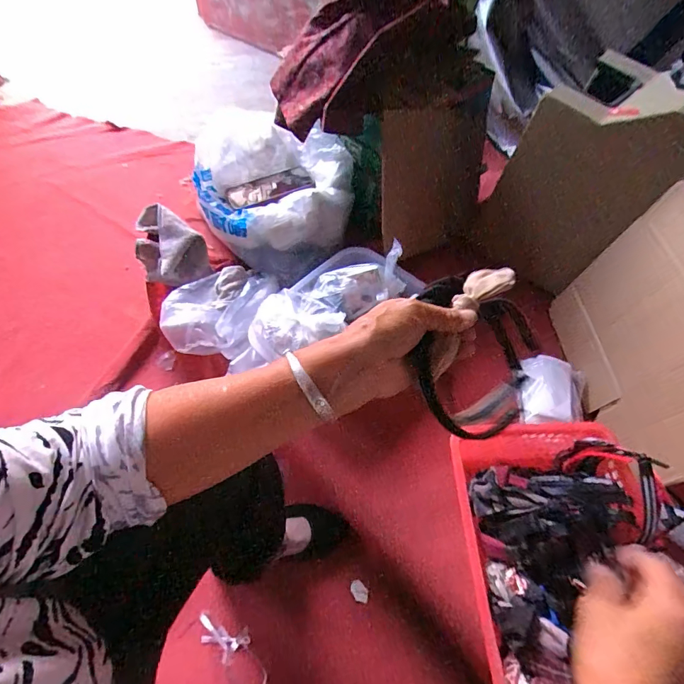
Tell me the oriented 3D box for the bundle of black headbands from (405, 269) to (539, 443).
[{"bbox_3d":[0.130,0.017,0.371,0.138,0.195,0.043,-44,37,-13],"label":"bundle of black headbands"}]

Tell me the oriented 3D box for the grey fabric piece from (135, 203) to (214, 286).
[{"bbox_3d":[-0.315,-0.168,0.744,0.117,0.076,0.159,-23,62,-17],"label":"grey fabric piece"}]

